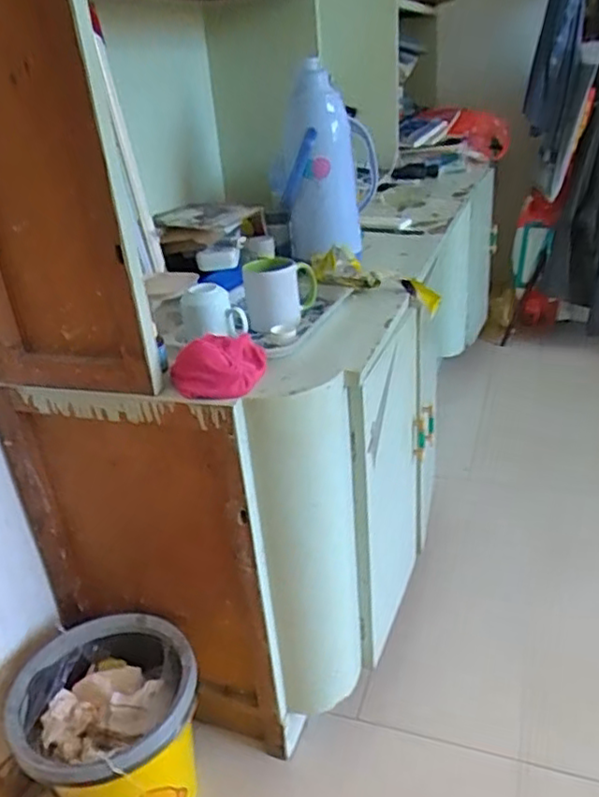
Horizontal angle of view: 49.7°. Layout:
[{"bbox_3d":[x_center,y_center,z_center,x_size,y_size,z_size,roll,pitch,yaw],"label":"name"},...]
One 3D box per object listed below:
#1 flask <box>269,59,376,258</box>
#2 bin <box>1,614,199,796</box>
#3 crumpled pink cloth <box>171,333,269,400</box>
[{"bbox_3d":[0.044,-0.439,1.224,0.187,0.327,0.157,-10,26,3],"label":"flask"},{"bbox_3d":[-0.279,0.523,1.004,0.258,0.237,0.264,-11,26,0],"label":"bin"},{"bbox_3d":[-0.108,-0.053,0.854,0.104,0.067,0.117,-1,28,19],"label":"crumpled pink cloth"}]

